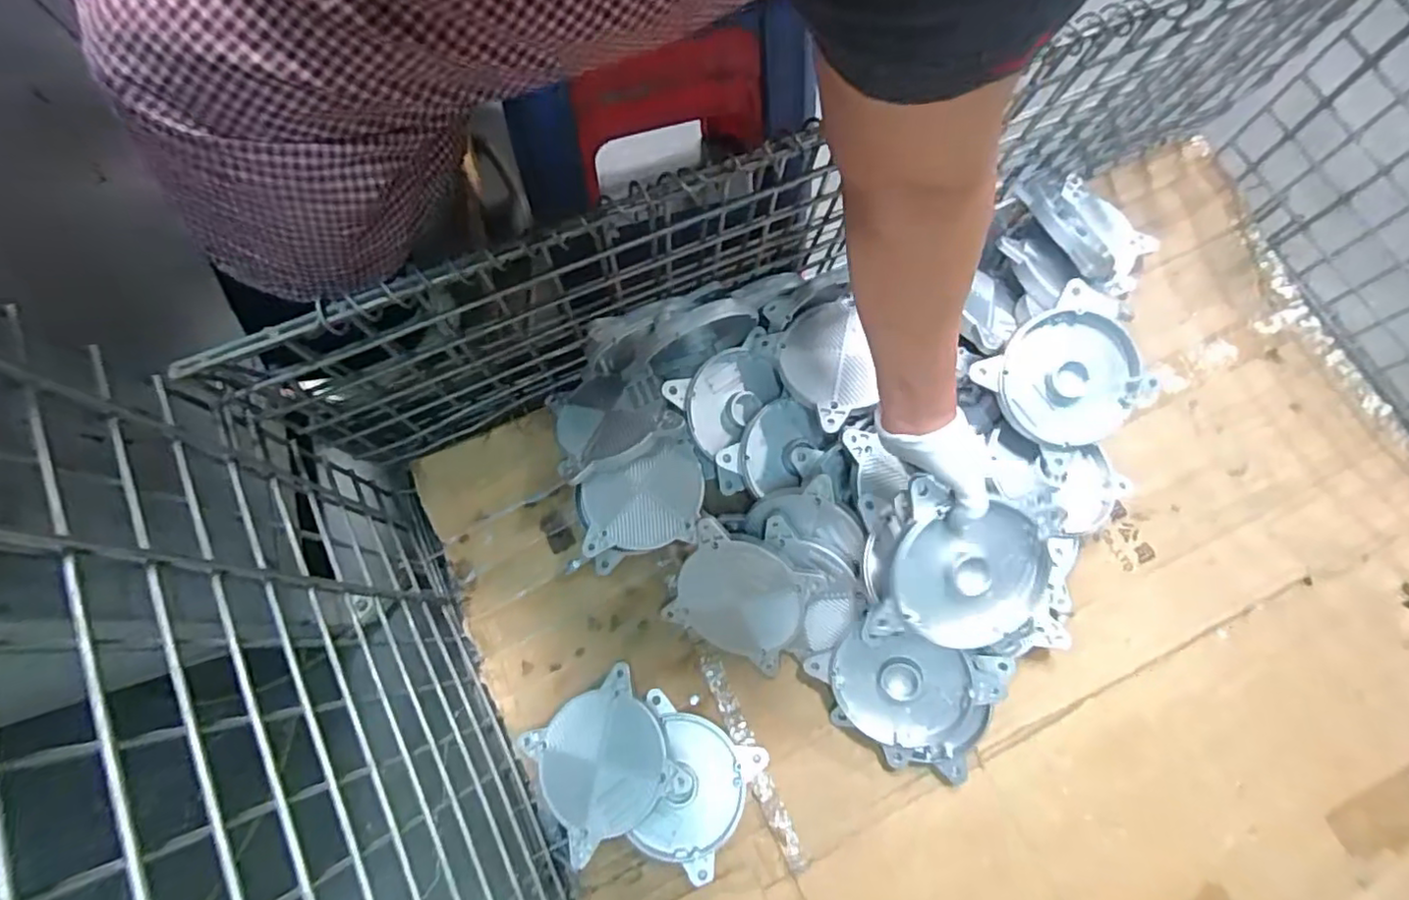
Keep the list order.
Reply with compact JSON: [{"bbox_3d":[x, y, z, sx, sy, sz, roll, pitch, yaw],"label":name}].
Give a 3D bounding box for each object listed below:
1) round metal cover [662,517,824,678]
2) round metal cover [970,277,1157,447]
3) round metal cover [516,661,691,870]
[{"bbox_3d":[0.035,0.163,0.691,0.138,0.016,0.139,25,114,9],"label":"round metal cover"},{"bbox_3d":[0.379,-0.079,0.663,0.139,0.032,0.134,-44,91,11],"label":"round metal cover"},{"bbox_3d":[-0.107,0.325,0.669,0.133,0.039,0.136,-33,75,-9],"label":"round metal cover"}]

